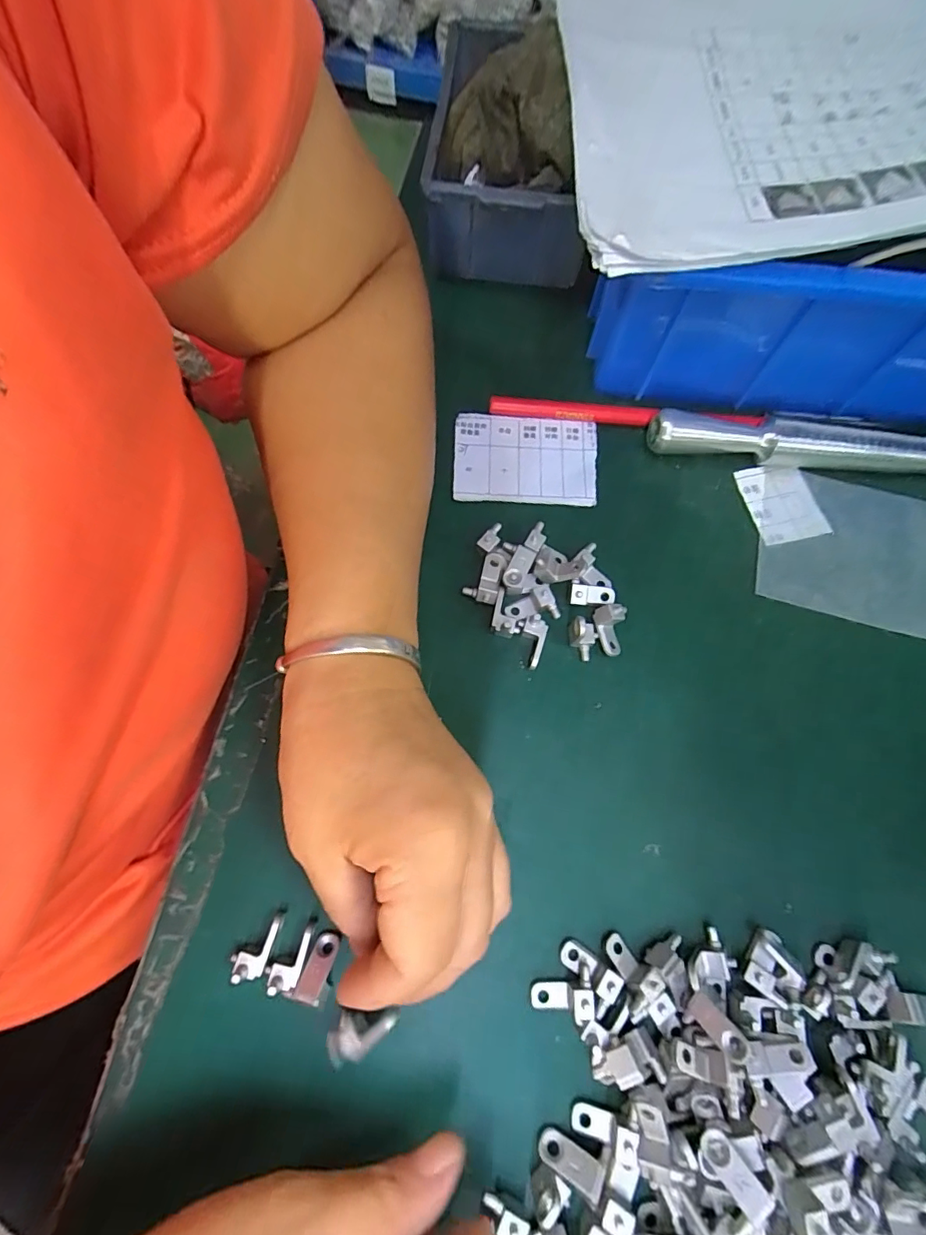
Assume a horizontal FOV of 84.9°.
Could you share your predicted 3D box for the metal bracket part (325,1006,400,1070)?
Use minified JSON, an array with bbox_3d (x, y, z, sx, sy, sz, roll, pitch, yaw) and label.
[{"bbox_3d":[-0.036,0.154,0.185,0.024,0.009,0.014,1,73,-2],"label":"metal bracket part"}]

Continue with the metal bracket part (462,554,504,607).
[{"bbox_3d":[0.011,-0.020,0.244,0.016,0.008,0.023,20,73,4],"label":"metal bracket part"}]

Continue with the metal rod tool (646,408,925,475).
[{"bbox_3d":[0.187,-0.089,0.268,0.174,0.022,0.017,5,72,-1],"label":"metal rod tool"}]

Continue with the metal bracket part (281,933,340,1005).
[{"bbox_3d":[-0.058,0.137,0.198,0.012,0.006,0.023,22,48,4],"label":"metal bracket part"}]

